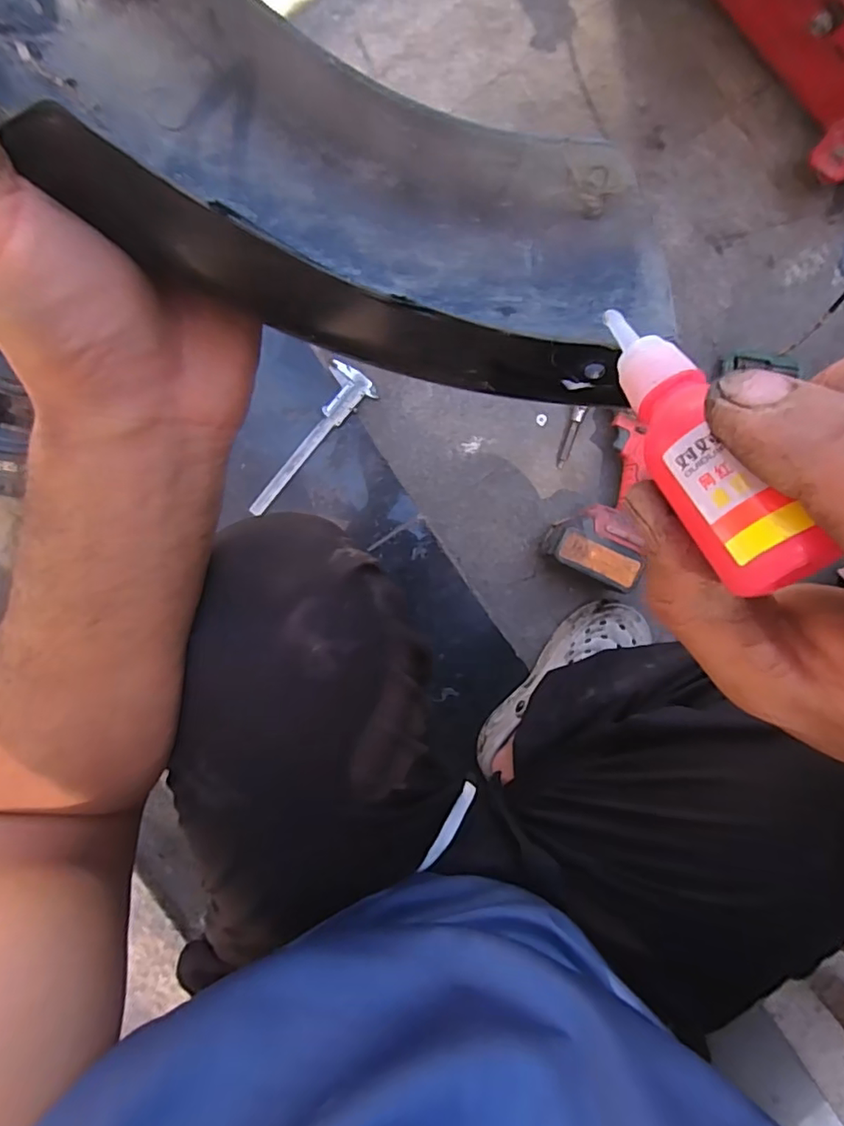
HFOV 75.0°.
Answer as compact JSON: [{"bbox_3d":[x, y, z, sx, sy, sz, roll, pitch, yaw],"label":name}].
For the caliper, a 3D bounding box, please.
[{"bbox_3d":[-0.153,-0.159,0.715,0.058,0.017,0.225,41,94,-1],"label":"caliper"}]

